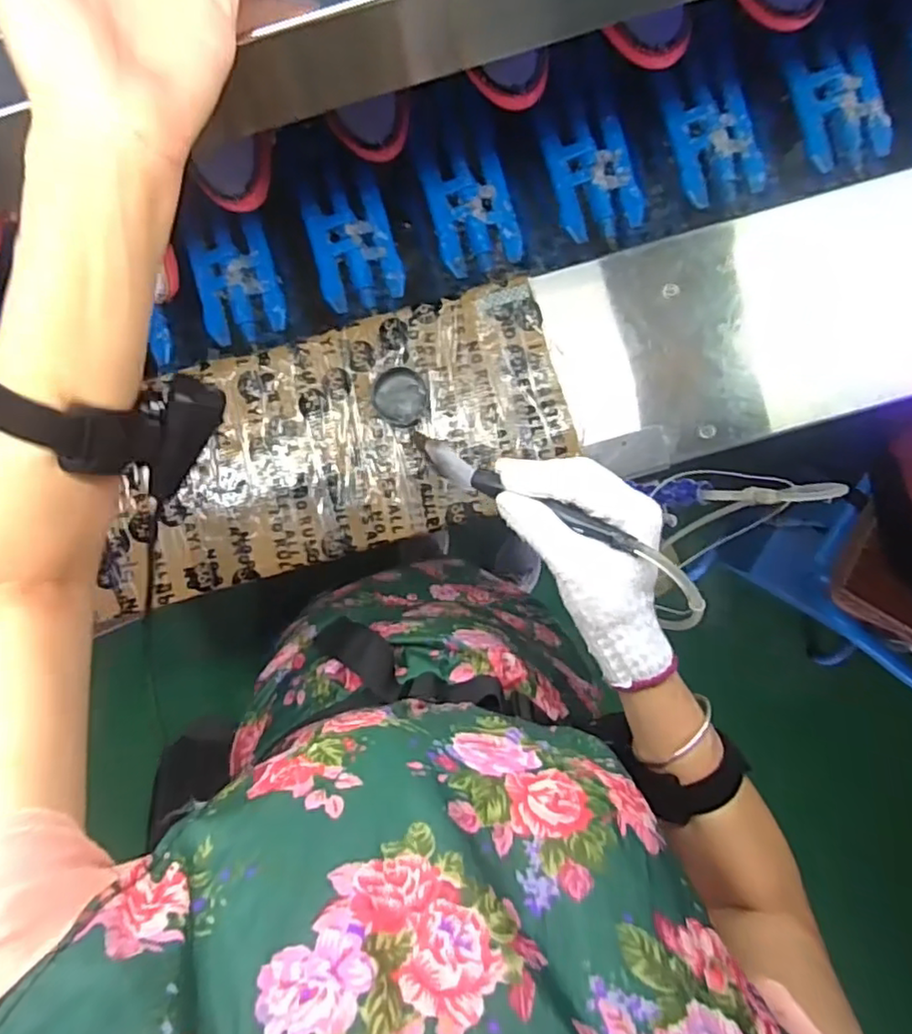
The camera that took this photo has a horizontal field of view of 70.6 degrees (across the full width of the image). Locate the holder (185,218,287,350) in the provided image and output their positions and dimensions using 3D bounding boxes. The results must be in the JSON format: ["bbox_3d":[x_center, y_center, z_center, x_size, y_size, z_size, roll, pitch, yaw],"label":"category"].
[{"bbox_3d":[-0.248,-0.265,0.731,0.089,0.027,0.143,-8,93,9],"label":"holder"}]

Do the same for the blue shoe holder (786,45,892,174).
[{"bbox_3d":[0.430,-0.458,0.719,0.094,0.043,0.137,-10,93,9],"label":"blue shoe holder"}]

